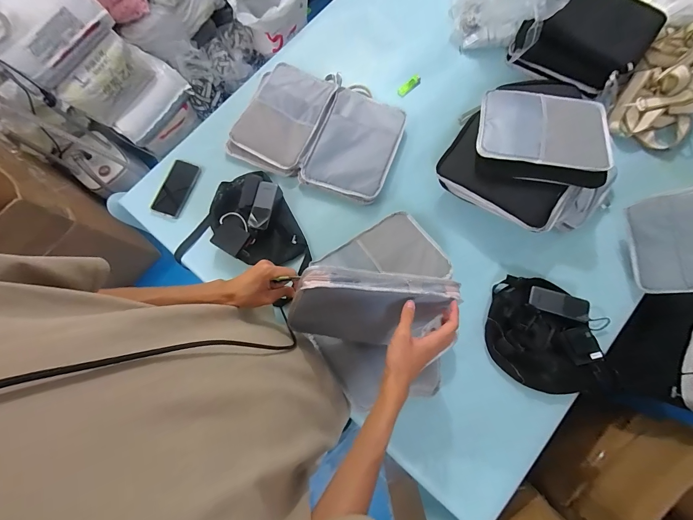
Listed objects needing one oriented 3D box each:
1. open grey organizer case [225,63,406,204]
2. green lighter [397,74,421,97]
[{"bbox_3d":[-0.072,-0.374,0.852,0.432,0.056,0.331,22,79,6],"label":"open grey organizer case"},{"bbox_3d":[0.186,-0.518,0.907,0.082,0.010,0.027,-40,79,-7],"label":"green lighter"}]

